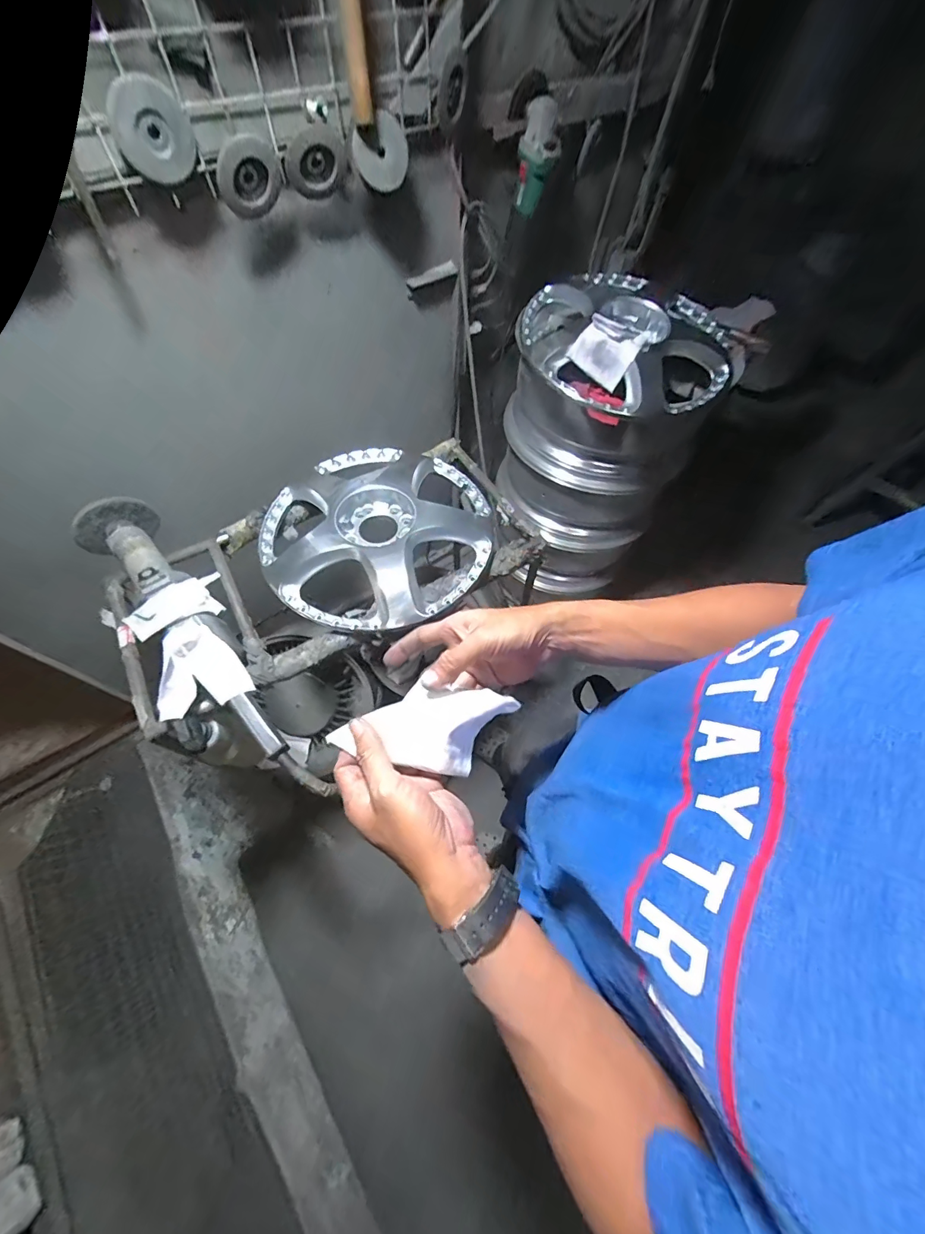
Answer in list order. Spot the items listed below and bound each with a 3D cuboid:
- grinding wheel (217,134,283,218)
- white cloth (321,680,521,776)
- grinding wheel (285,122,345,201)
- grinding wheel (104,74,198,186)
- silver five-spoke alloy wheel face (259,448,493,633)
[{"bbox_3d":[-0.318,-0.651,0.627,0.093,0.085,0.019,-27,65,-16],"label":"grinding wheel"},{"bbox_3d":[-0.035,0.101,0.391,0.165,0.035,0.080,-2,61,-3],"label":"white cloth"},{"bbox_3d":[-0.227,-0.699,0.652,0.092,0.075,0.032,-14,62,-10],"label":"grinding wheel"},{"bbox_3d":[-0.391,-0.617,0.537,0.093,0.089,0.017,-34,67,-19],"label":"grinding wheel"},{"bbox_3d":[-0.159,-0.164,0.803,0.419,0.090,0.412,1,60,-1],"label":"silver five-spoke alloy wheel face"}]

